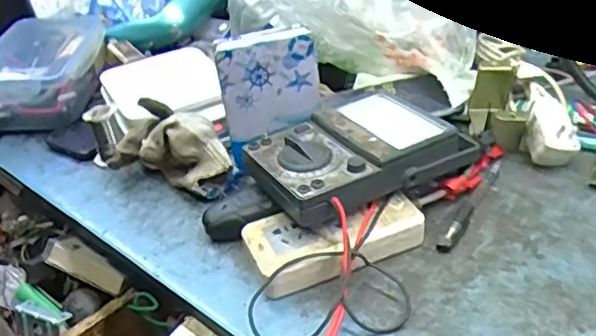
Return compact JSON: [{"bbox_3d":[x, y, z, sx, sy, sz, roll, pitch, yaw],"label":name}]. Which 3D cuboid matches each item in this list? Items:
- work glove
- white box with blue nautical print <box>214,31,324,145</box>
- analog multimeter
[{"bbox_3d":[-0.128,-0.019,0.619,0.131,0.078,0.067,12,40,25],"label":"work glove"},{"bbox_3d":[-0.027,-0.082,0.585,0.093,0.094,0.023,-12,35,-7],"label":"white box with blue nautical print"},{"bbox_3d":[0.053,-0.019,0.549,0.194,0.045,0.121,-22,38,-20],"label":"analog multimeter"}]

